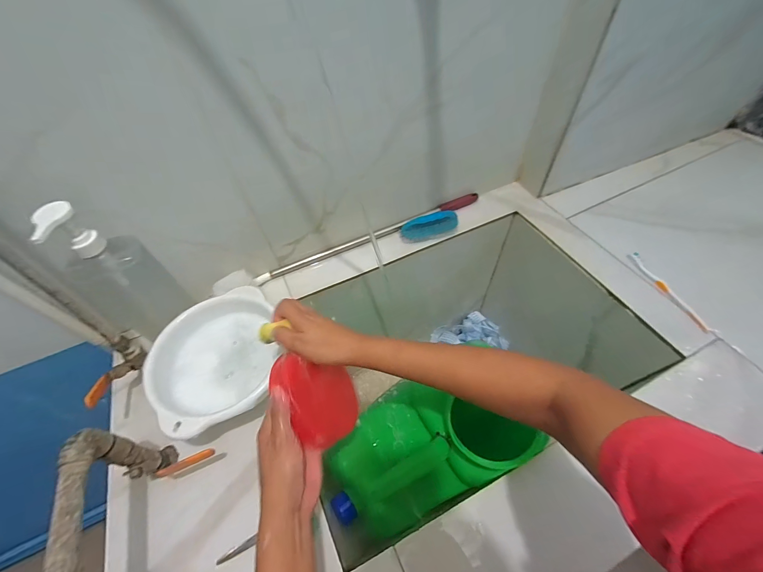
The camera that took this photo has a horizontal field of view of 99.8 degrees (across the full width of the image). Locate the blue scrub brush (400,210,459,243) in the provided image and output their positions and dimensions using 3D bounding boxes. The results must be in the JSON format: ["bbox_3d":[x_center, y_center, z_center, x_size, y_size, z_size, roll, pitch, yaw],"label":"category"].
[{"bbox_3d":[0.103,-0.125,0.683,0.124,0.038,0.046,-18,55,-9],"label":"blue scrub brush"}]

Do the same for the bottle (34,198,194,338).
[{"bbox_3d":[-0.380,-0.016,0.461,0.062,0.224,0.109,24,59,20],"label":"bottle"}]

